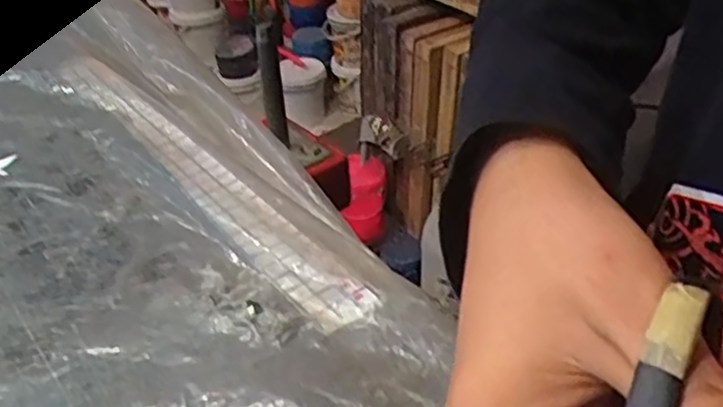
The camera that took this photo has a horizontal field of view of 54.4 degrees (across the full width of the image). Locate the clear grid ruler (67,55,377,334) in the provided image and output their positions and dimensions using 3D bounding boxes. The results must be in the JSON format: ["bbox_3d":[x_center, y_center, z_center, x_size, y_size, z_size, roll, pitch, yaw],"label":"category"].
[{"bbox_3d":[-0.097,-0.026,0.391,0.029,0.004,0.310,-25,42,-28],"label":"clear grid ruler"}]

